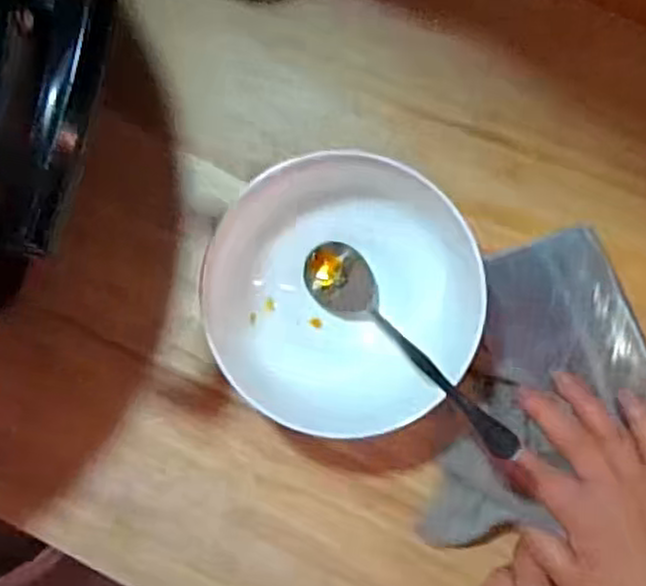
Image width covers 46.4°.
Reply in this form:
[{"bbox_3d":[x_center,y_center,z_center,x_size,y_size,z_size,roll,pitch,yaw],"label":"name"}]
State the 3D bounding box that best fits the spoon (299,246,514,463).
[{"bbox_3d":[0.047,0.029,0.414,0.035,0.037,0.169,-46,47,3],"label":"spoon"}]

